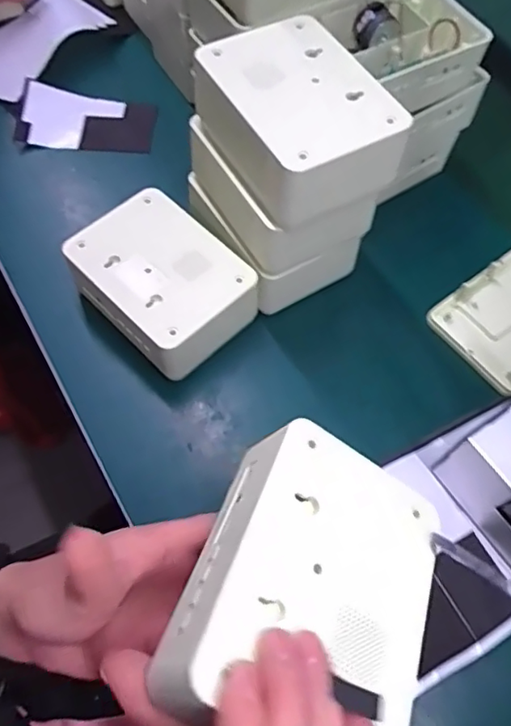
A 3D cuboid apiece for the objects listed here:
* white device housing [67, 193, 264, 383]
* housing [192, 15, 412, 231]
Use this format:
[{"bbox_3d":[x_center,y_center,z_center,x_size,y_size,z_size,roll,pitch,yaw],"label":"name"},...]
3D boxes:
[{"bbox_3d":[-0.081,-0.066,0.476,0.138,0.064,0.104,41,68,18],"label":"white device housing"},{"bbox_3d":[0.026,-0.178,0.409,0.107,0.059,0.140,-28,67,-16],"label":"housing"}]

